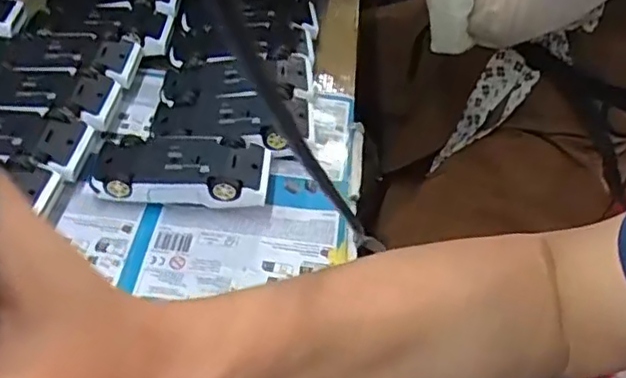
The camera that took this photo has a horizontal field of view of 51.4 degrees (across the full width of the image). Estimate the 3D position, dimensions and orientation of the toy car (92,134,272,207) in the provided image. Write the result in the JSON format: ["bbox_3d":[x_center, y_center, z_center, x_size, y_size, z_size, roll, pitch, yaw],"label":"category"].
[{"bbox_3d":[-0.098,-0.012,0.495,0.125,0.036,0.061,5,45,1],"label":"toy car"}]

